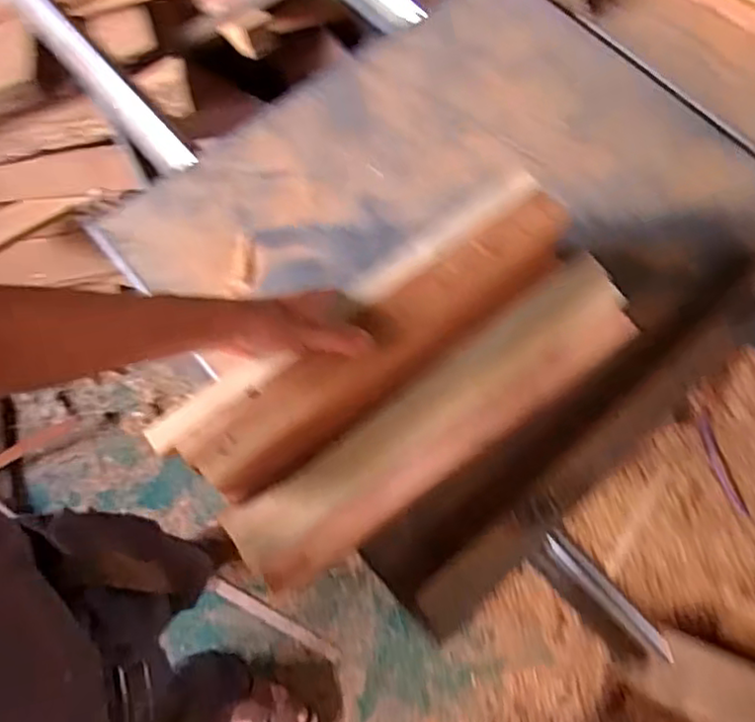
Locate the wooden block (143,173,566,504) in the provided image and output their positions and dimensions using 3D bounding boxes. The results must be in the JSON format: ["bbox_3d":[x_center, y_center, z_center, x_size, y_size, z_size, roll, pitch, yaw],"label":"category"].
[{"bbox_3d":[0.004,-0.024,0.646,0.450,0.055,0.108,-37,73,-14],"label":"wooden block"}]

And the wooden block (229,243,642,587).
[{"bbox_3d":[0.067,0.055,0.637,0.452,0.038,0.095,-34,73,-13],"label":"wooden block"}]

